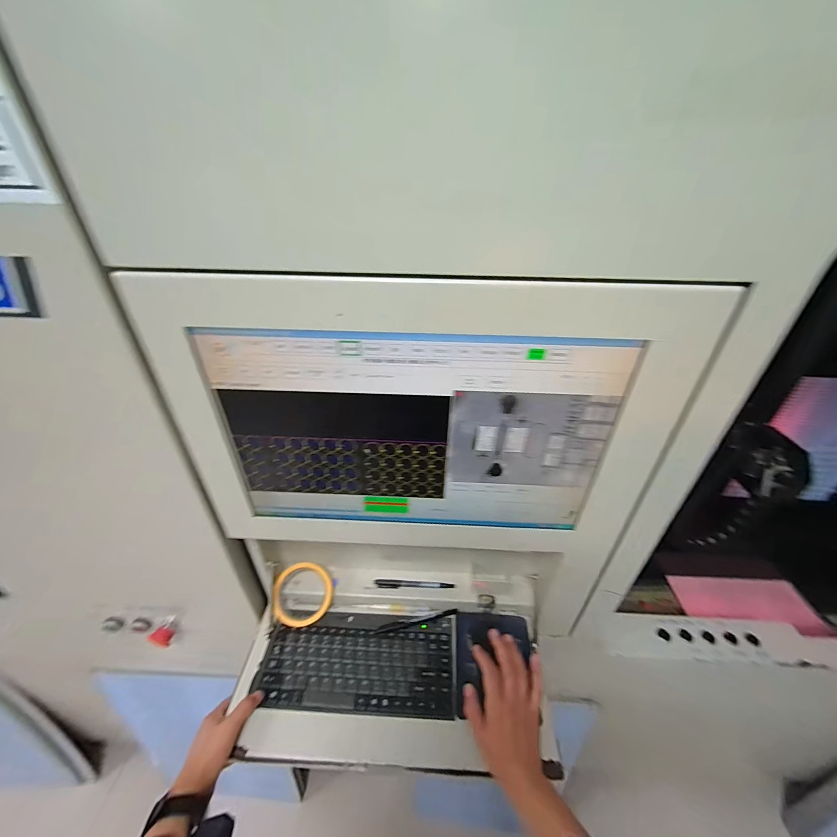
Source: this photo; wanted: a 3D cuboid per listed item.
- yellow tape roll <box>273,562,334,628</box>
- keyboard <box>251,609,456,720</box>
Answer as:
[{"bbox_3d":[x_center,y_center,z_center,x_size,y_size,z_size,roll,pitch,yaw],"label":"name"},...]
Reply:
[{"bbox_3d":[-0.192,0.297,0.607,0.095,0.028,0.099,1,76,-2],"label":"yellow tape roll"},{"bbox_3d":[-0.089,0.374,0.559,0.288,0.019,0.138,3,35,1],"label":"keyboard"}]

